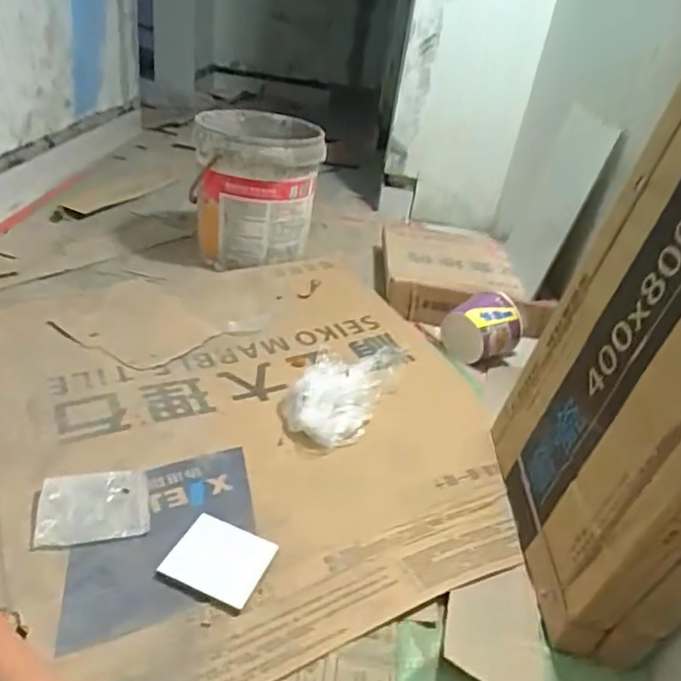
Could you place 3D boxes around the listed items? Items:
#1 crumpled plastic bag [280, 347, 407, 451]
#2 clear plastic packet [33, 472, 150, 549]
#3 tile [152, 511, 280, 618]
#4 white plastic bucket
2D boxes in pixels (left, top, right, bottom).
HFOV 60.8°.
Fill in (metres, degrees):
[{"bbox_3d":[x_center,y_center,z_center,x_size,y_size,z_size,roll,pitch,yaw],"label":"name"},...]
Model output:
[{"bbox_3d":[0.009,0.066,1.054,0.154,0.053,0.337,16,32,14],"label":"crumpled plastic bag"},{"bbox_3d":[-0.324,0.219,0.764,0.133,0.017,0.109,-4,33,-18],"label":"clear plastic packet"},{"bbox_3d":[-0.149,0.271,0.717,0.111,0.012,0.104,17,32,16],"label":"tile"},{"bbox_3d":[-0.203,-0.374,1.432,0.283,0.322,0.293,6,31,-3],"label":"white plastic bucket"}]

